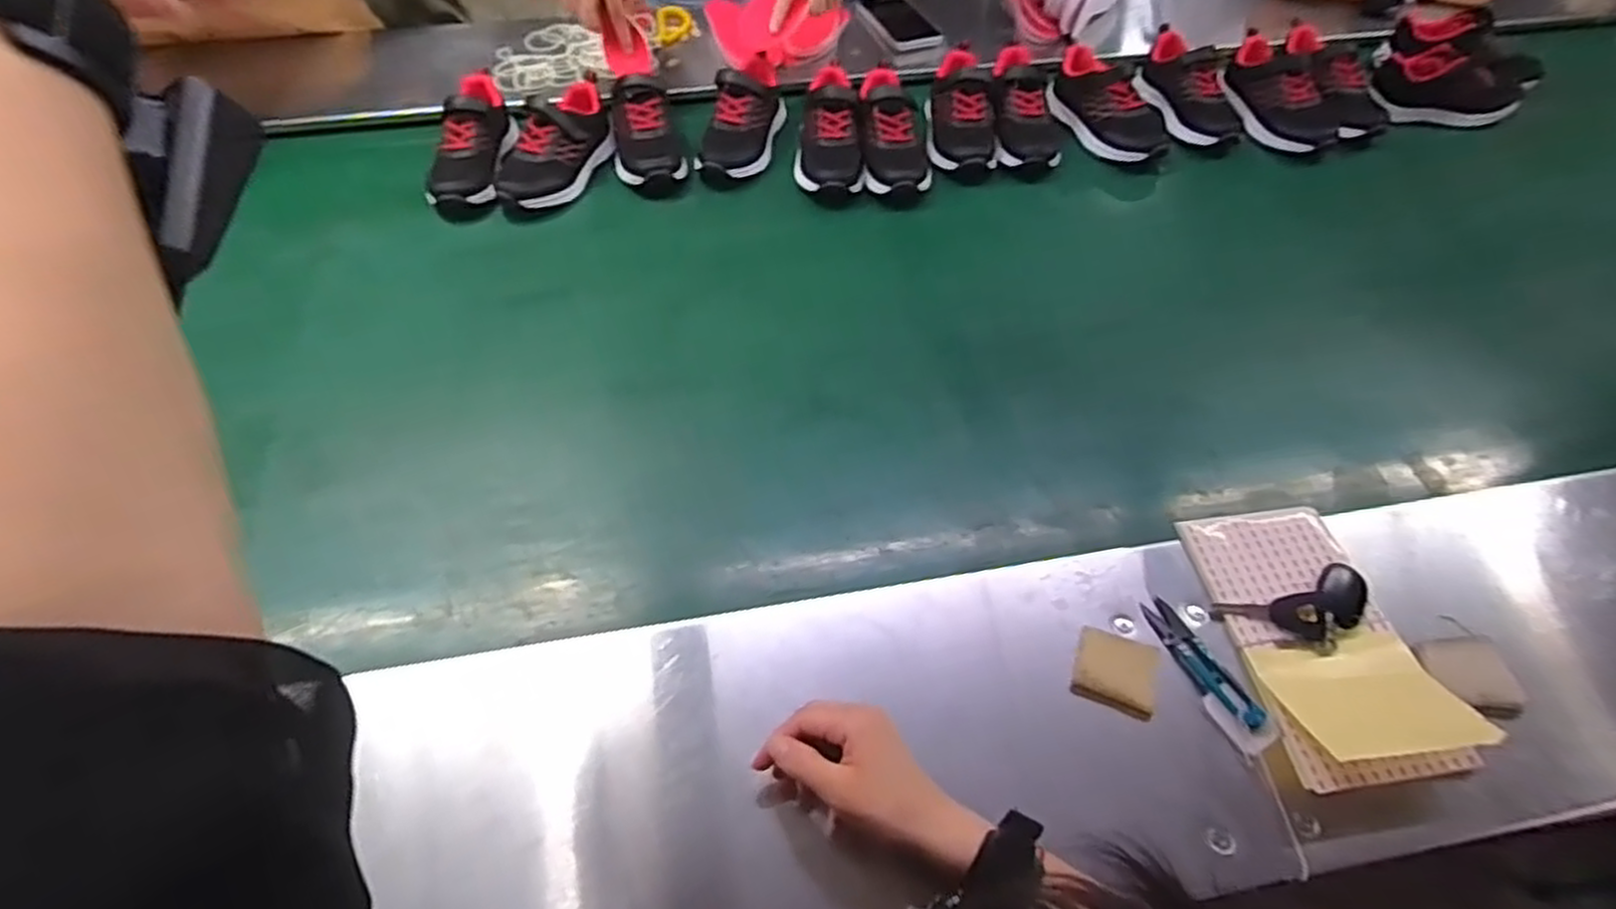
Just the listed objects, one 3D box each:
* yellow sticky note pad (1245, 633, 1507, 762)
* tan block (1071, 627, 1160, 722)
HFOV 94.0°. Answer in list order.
[{"bbox_3d":[0.394,0.169,0.532,0.116,0.034,0.092,-7,57,-6],"label":"yellow sticky note pad"},{"bbox_3d":[0.228,0.159,0.555,0.058,0.009,0.057,18,57,10],"label":"tan block"}]

